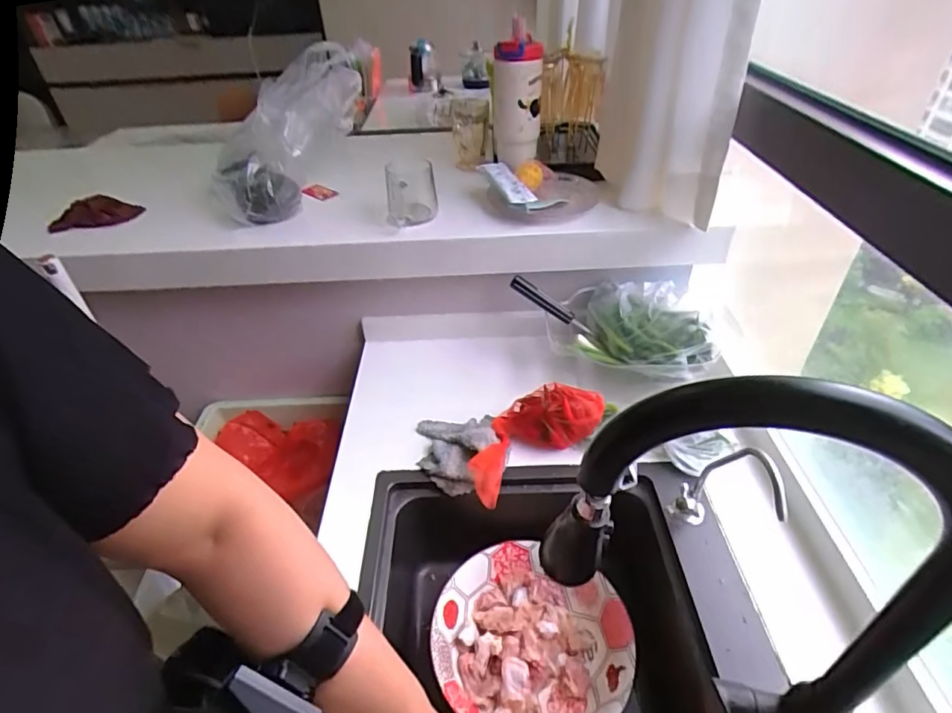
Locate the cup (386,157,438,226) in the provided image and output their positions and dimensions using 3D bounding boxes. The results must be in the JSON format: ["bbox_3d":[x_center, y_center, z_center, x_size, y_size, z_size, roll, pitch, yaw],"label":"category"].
[{"bbox_3d":[-0.105,-0.266,0.837,0.080,0.084,0.090,-8,40,-6],"label":"cup"}]

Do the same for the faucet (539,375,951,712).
[{"bbox_3d":[0.168,0.171,0.360,0.236,0.379,0.043,11,41,16],"label":"faucet"}]

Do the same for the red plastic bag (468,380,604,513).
[{"bbox_3d":[0.055,0.108,0.740,0.195,0.091,0.115,-28,46,-28],"label":"red plastic bag"}]

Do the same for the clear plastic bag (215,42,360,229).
[{"bbox_3d":[-0.329,-0.372,0.863,0.252,0.216,0.188,-21,43,-21],"label":"clear plastic bag"}]

